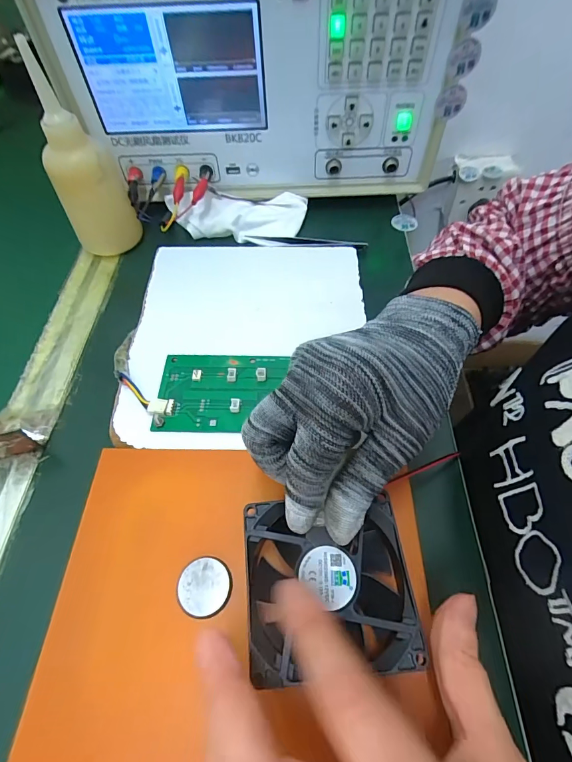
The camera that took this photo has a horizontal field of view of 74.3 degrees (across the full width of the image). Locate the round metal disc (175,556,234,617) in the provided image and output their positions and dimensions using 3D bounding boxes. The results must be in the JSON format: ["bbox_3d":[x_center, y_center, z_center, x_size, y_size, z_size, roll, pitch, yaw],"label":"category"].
[{"bbox_3d":[-0.044,0.112,0.205,0.029,0.004,0.028,1,58,2],"label":"round metal disc"}]

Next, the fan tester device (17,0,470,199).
[{"bbox_3d":[-0.022,-0.314,0.375,0.355,0.190,0.151,1,58,2],"label":"fan tester device"}]

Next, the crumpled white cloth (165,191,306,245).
[{"bbox_3d":[-0.052,-0.175,0.394,0.144,0.026,0.060,0,58,1],"label":"crumpled white cloth"}]

